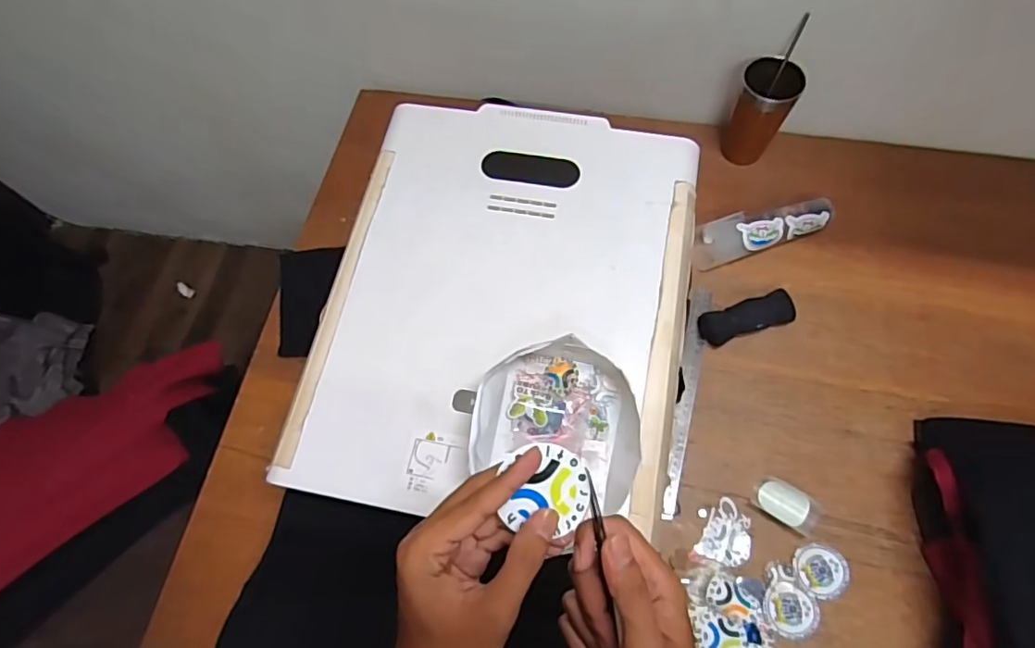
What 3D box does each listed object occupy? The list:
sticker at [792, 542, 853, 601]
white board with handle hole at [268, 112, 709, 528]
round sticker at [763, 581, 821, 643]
[{"bbox_3d":[0.360,0.292,0.650,0.062,0.007,0.058,2,71,8],"label":"sticker"},{"bbox_3d":[-0.010,-0.040,0.627,0.395,0.021,0.491,9,68,6],"label":"white board with handle hole"},{"bbox_3d":[0.316,0.331,0.631,0.064,0.010,0.055,28,71,13],"label":"round sticker"}]

